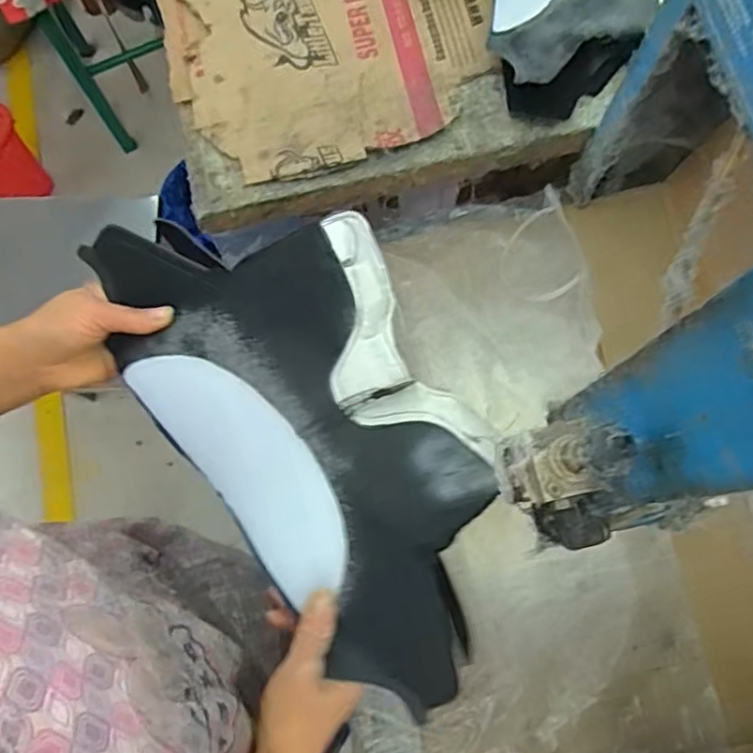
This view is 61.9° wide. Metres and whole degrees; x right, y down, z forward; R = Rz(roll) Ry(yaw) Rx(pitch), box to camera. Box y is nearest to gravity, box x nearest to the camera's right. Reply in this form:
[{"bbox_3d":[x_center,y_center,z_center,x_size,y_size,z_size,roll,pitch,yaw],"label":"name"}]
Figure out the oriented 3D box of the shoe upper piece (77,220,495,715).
[{"bbox_3d":[-0.038,0.032,0.438,0.181,0.062,0.359,-36,78,-8],"label":"shoe upper piece"}]

